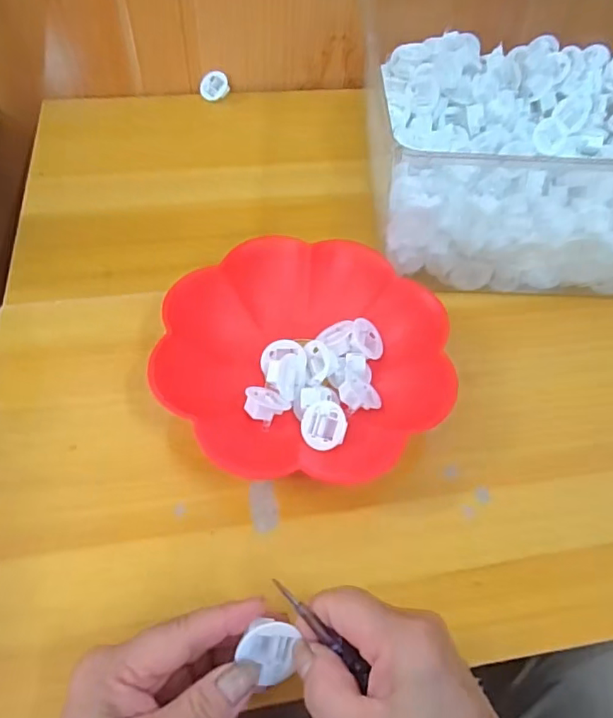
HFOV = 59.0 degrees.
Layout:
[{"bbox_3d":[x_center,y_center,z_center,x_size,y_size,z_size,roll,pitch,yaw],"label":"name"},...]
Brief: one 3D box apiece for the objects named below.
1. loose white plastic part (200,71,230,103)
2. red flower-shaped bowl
[{"bbox_3d":[-0.104,-0.307,0.610,0.032,0.009,0.031,0,96,-1],"label":"loose white plastic part"},{"bbox_3d":[-0.001,-0.004,0.389,0.192,0.044,0.183,2,56,-3],"label":"red flower-shaped bowl"}]

